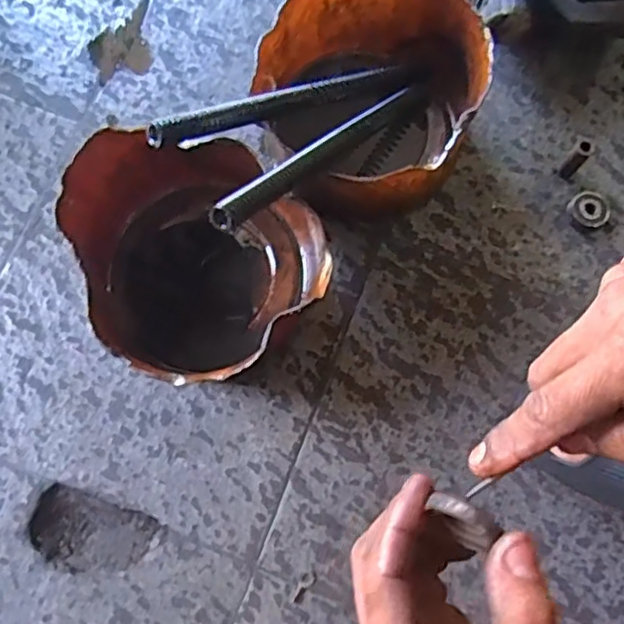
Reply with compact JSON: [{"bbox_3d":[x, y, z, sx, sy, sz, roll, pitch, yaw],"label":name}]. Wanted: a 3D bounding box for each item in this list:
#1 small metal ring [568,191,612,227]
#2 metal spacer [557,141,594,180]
[{"bbox_3d":[0.253,-0.092,0.597,0.038,0.012,0.032,-2,75,-2],"label":"small metal ring"},{"bbox_3d":[0.232,-0.133,0.586,0.014,0.047,0.014,0,75,-1],"label":"metal spacer"}]

